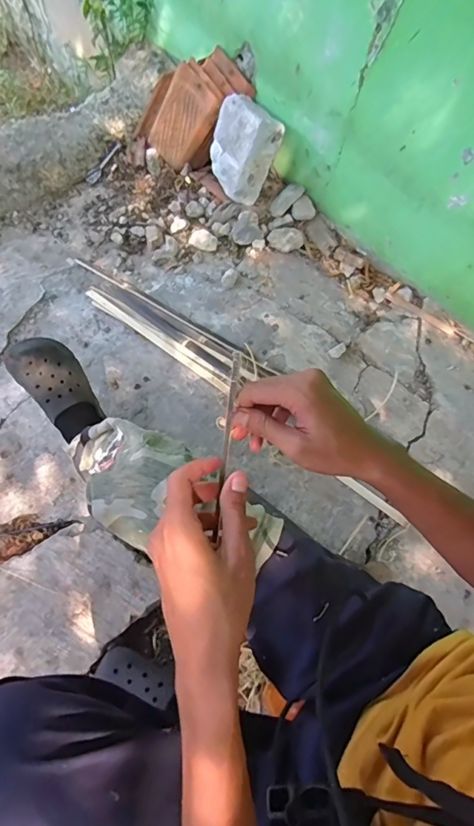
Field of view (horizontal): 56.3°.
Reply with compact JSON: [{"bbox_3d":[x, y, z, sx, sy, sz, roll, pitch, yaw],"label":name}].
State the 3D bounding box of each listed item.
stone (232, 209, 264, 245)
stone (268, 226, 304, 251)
[{"bbox_3d":[0.031,-0.548,1.308,0.087,0.056,0.083,1,62,-2],"label":"stone"},{"bbox_3d":[0.145,-0.511,1.310,0.107,0.042,0.052,-4,62,-5],"label":"stone"}]

